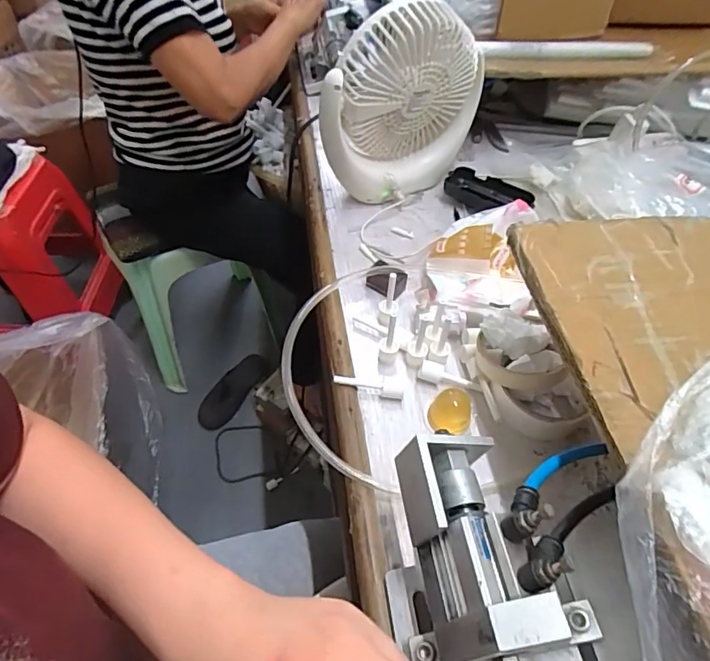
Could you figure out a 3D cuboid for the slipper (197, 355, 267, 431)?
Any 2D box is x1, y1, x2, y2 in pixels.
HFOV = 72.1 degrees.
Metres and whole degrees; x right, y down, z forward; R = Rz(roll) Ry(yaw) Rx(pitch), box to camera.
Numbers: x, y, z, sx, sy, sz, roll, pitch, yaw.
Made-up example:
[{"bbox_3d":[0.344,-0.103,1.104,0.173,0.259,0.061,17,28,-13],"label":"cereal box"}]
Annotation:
[{"bbox_3d":[-0.297,0.147,1.212,0.081,0.061,0.220,28,56,20],"label":"slipper"}]

